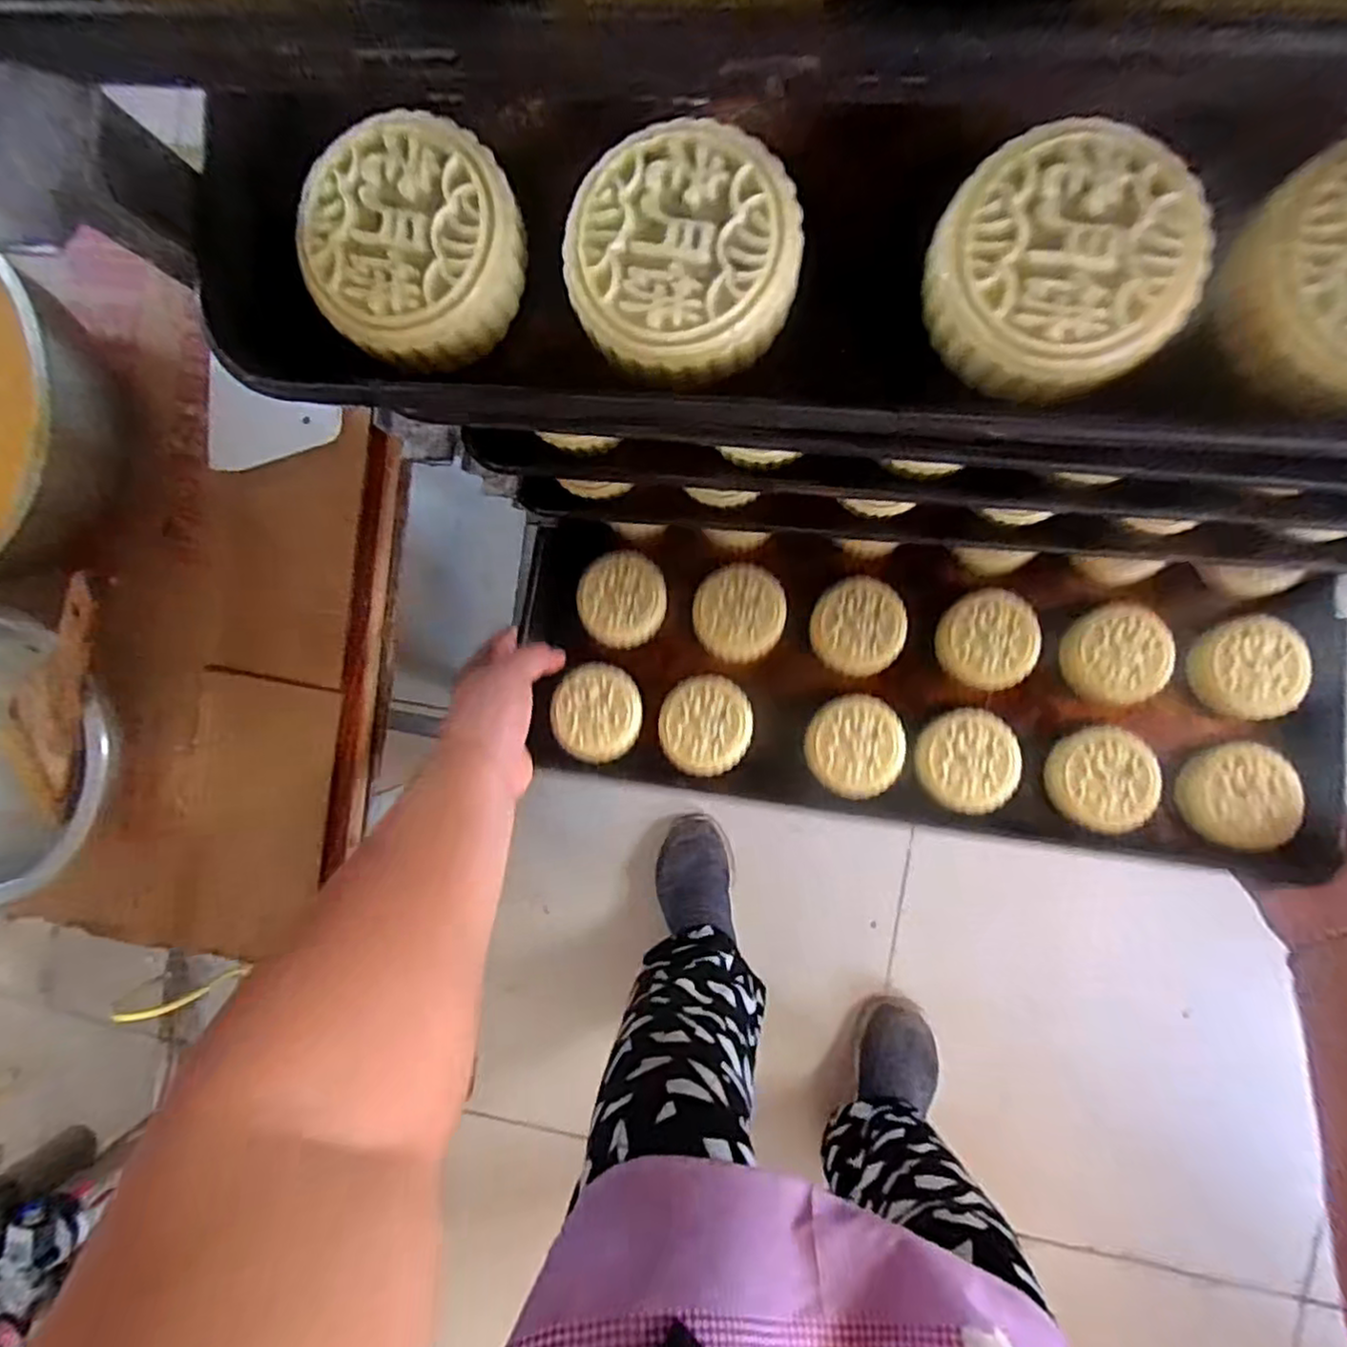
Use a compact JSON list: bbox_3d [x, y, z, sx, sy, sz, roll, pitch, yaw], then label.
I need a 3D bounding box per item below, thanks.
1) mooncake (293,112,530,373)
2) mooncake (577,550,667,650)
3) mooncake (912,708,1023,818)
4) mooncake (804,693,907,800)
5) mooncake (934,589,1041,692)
[{"bbox_3d":[-0.082,-0.136,0.219,0.066,0.021,0.065,-18,90,8],"label":"mooncake"},{"bbox_3d":[-0.041,-0.059,0.548,0.067,0.019,0.075,-3,92,8],"label":"mooncake"},{"bbox_3d":[0.217,0.064,0.506,0.069,0.021,0.071,0,93,8],"label":"mooncake"},{"bbox_3d":[0.136,0.054,0.513,0.071,0.019,0.071,0,93,8],"label":"mooncake"},{"bbox_3d":[0.239,-0.027,0.522,0.068,0.024,0.075,36,97,5],"label":"mooncake"}]

